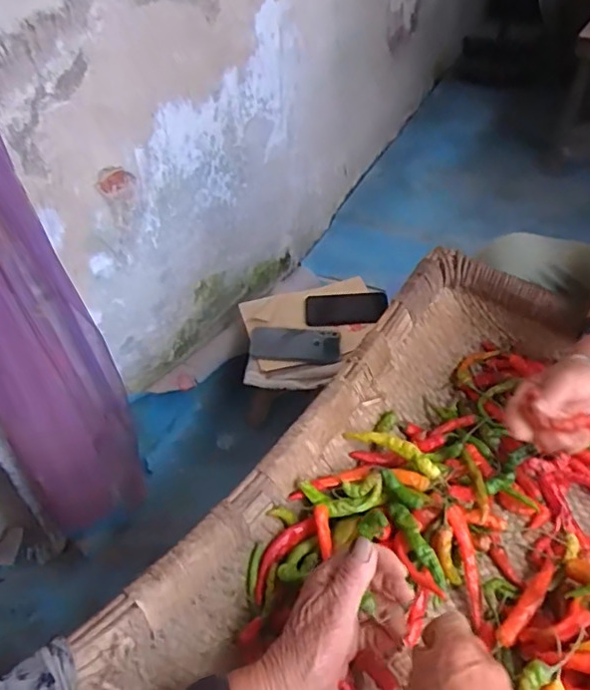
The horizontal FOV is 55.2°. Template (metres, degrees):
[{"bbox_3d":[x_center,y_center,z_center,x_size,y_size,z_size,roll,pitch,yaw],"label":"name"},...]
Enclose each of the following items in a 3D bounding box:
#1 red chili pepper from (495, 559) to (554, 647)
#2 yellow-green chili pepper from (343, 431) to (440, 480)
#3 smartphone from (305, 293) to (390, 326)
[{"bbox_3d":[0.210,0.229,0.505,0.017,0.012,0.099,32,53,32],"label":"red chili pepper"},{"bbox_3d":[0.099,0.104,0.571,0.102,0.019,0.018,24,49,27],"label":"yellow-green chili pepper"},{"bbox_3d":[0.102,-0.072,1.115,0.163,0.015,0.078,-3,54,-3],"label":"smartphone"}]

